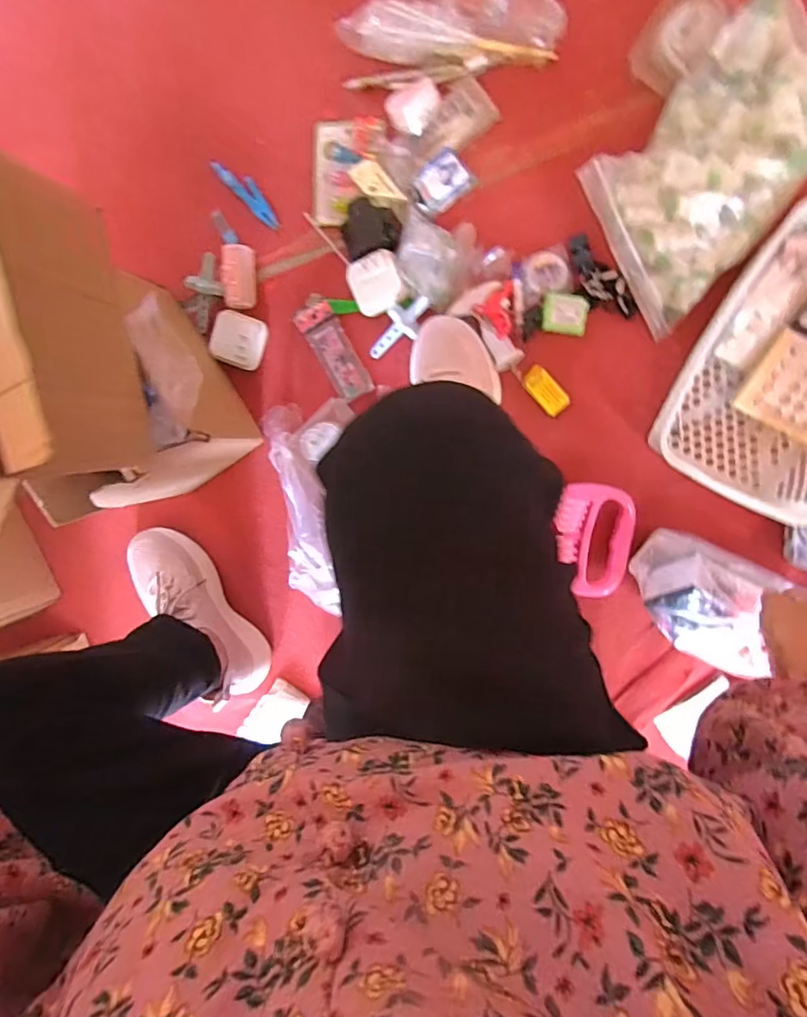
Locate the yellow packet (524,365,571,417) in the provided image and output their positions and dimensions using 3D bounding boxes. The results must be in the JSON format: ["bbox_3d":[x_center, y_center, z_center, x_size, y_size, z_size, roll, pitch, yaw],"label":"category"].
[{"bbox_3d":[0.172,-0.142,0.641,0.031,0.011,0.061,-41,92,9],"label":"yellow packet"}]

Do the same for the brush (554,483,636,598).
[{"bbox_3d":[0.229,0.036,0.644,0.089,0.037,0.133,-1,97,6],"label":"brush"}]

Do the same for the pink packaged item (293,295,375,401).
[{"bbox_3d":[-0.088,-0.201,0.671,0.045,0.014,0.132,-30,93,9],"label":"pink packaged item"}]

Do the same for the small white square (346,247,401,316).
[{"bbox_3d":[-0.033,-0.270,0.639,0.060,0.018,0.064,-20,114,11],"label":"small white square"}]

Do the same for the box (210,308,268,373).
[{"bbox_3d":[-0.211,-0.214,0.675,0.068,0.031,0.062,22,99,3],"label":"box"}]

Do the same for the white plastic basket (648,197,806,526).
[{"bbox_3d":[0.410,-0.150,0.568,0.200,0.092,0.294,22,99,3],"label":"white plastic basket"}]

